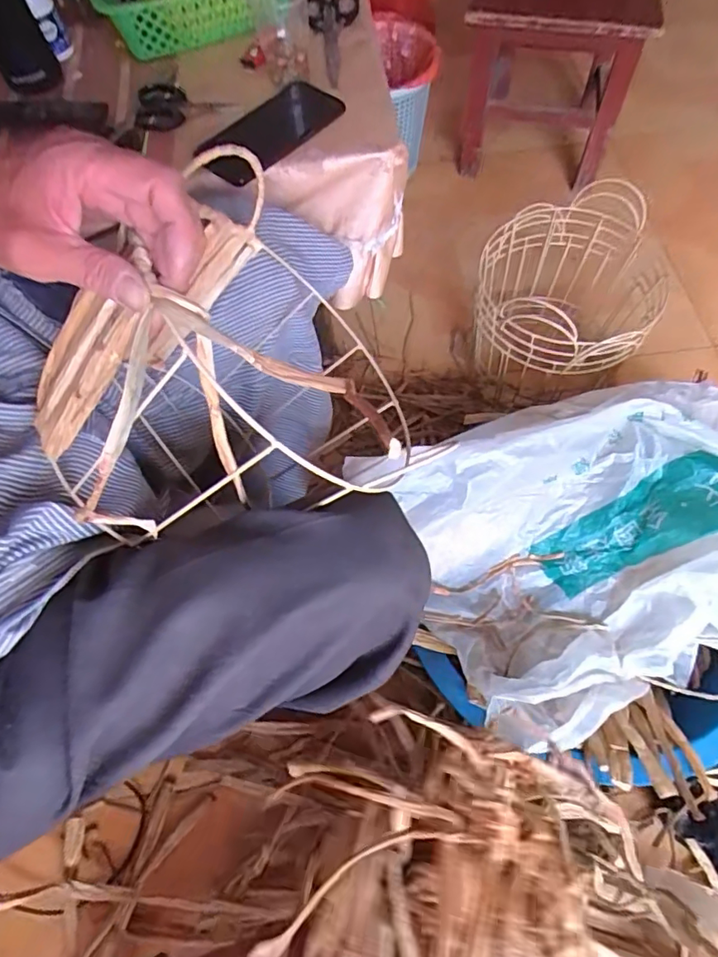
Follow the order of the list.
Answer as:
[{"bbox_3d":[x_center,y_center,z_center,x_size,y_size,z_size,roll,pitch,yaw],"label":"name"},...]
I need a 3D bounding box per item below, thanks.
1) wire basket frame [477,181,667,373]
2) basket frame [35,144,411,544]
[{"bbox_3d":[0.314,-0.279,0.820,0.246,0.231,0.297,16,68,10],"label":"wire basket frame"},{"bbox_3d":[-0.131,-0.089,0.359,0.213,0.142,0.258,-21,67,-6],"label":"basket frame"}]

